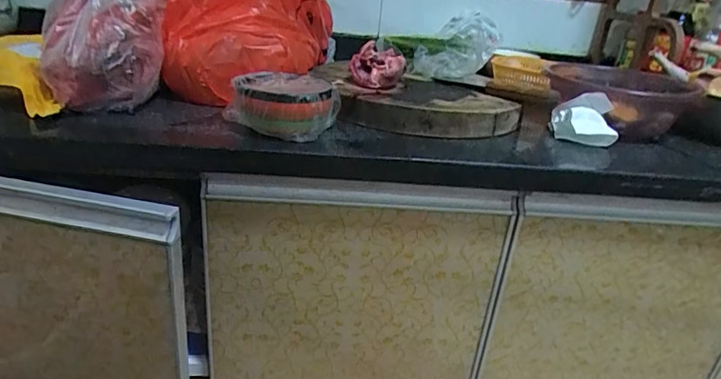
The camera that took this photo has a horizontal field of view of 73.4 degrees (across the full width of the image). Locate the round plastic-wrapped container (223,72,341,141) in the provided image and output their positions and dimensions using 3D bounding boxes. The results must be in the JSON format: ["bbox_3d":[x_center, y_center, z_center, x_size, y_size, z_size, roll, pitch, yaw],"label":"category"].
[{"bbox_3d":[-0.097,-0.110,0.604,0.137,0.061,0.143,0,26,-11],"label":"round plastic-wrapped container"}]

